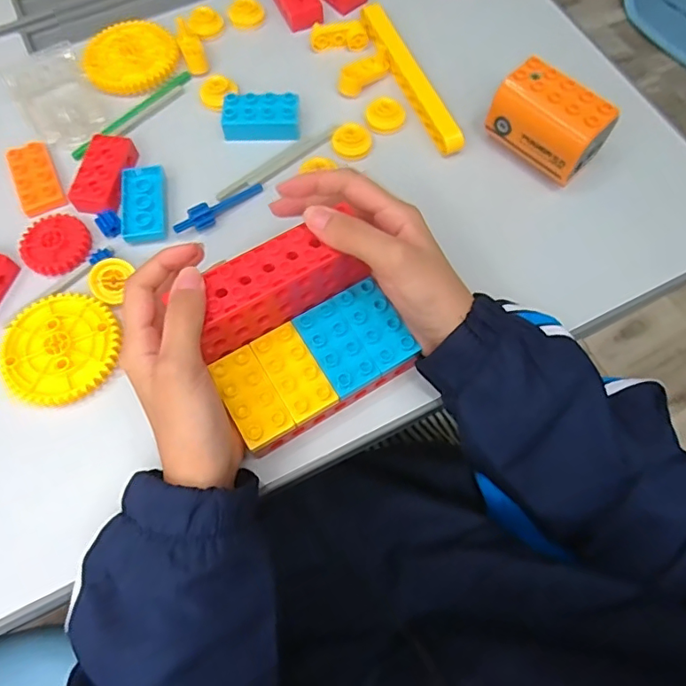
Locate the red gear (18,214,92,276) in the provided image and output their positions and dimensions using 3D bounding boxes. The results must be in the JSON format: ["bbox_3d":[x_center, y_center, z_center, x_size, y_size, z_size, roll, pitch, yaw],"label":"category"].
[{"bbox_3d":[-0.215,-0.074,0.397,0.048,0.009,0.048,0,68,0],"label":"red gear"}]

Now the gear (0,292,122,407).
[{"bbox_3d":[-0.195,0.002,0.366,0.076,0.008,0.080,0,68,0],"label":"gear"}]

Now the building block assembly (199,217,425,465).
[{"bbox_3d":[-0.026,-0.006,0.333,0.118,0.071,0.092,-29,70,-11],"label":"building block assembly"}]

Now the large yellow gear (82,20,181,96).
[{"bbox_3d":[-0.190,-0.257,0.473,0.081,0.011,0.075,0,68,0],"label":"large yellow gear"}]

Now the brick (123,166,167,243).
[{"bbox_3d":[-0.154,-0.109,0.413,0.031,0.010,0.064,-7,68,-3],"label":"brick"}]

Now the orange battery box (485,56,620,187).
[{"bbox_3d":[0.155,-0.169,0.400,0.081,0.046,0.044,42,74,16],"label":"orange battery box"}]

